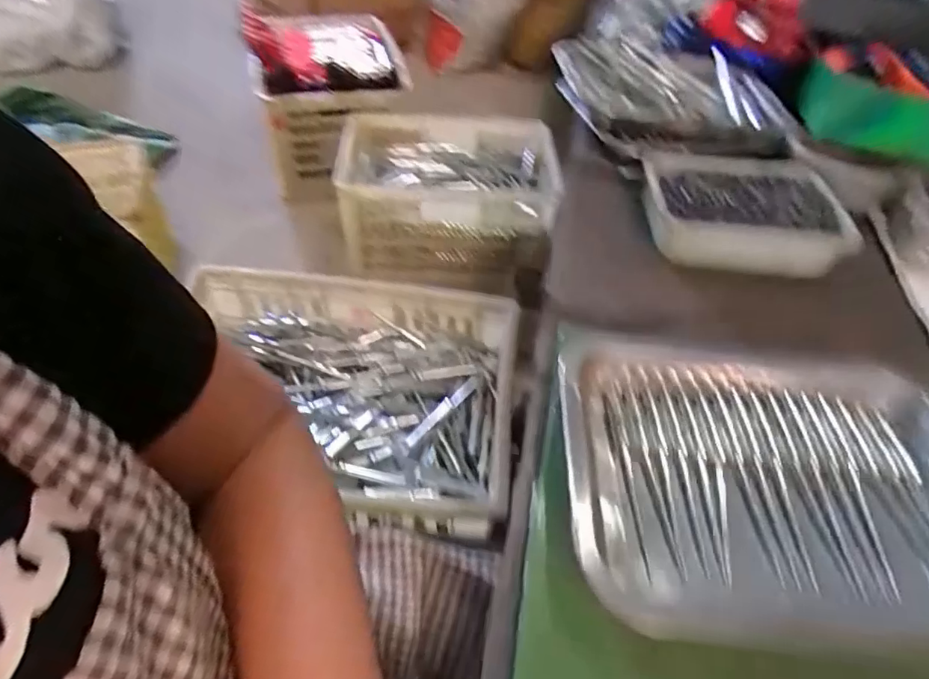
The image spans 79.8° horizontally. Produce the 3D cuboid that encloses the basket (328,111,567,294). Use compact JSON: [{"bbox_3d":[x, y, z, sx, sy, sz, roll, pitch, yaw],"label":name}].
[{"bbox_3d":[-0.039,-0.339,1.315,0.490,0.225,0.360,8,48,4],"label":"basket"}]

